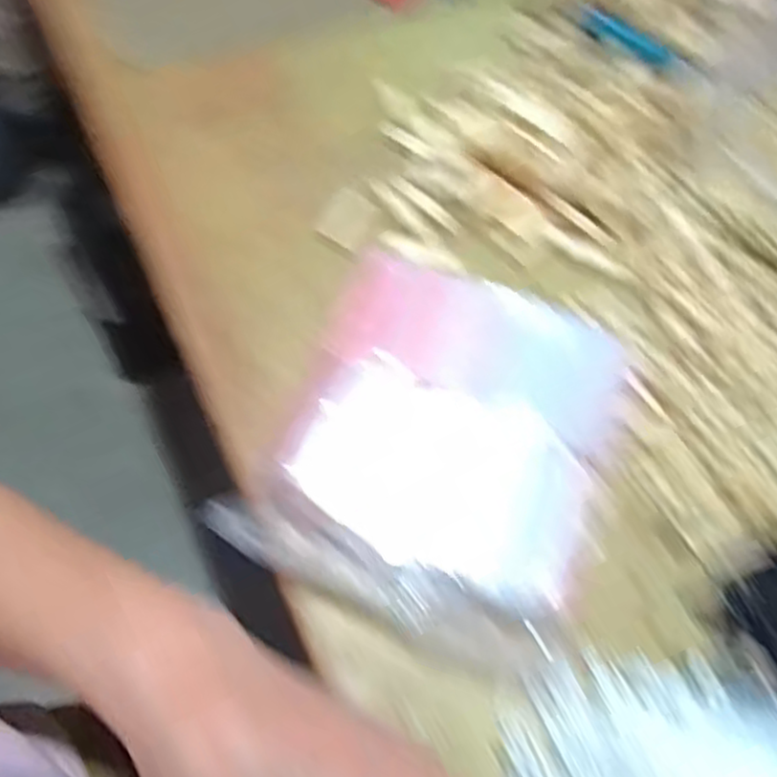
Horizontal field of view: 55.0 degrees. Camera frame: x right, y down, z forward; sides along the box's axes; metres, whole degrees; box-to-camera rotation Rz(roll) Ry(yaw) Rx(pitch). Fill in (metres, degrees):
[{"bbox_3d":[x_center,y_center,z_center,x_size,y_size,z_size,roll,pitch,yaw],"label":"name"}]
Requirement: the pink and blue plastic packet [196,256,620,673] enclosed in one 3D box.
[{"bbox_3d":[0.032,0.027,0.390,0.170,0.037,0.193,23,64,6],"label":"pink and blue plastic packet"}]

